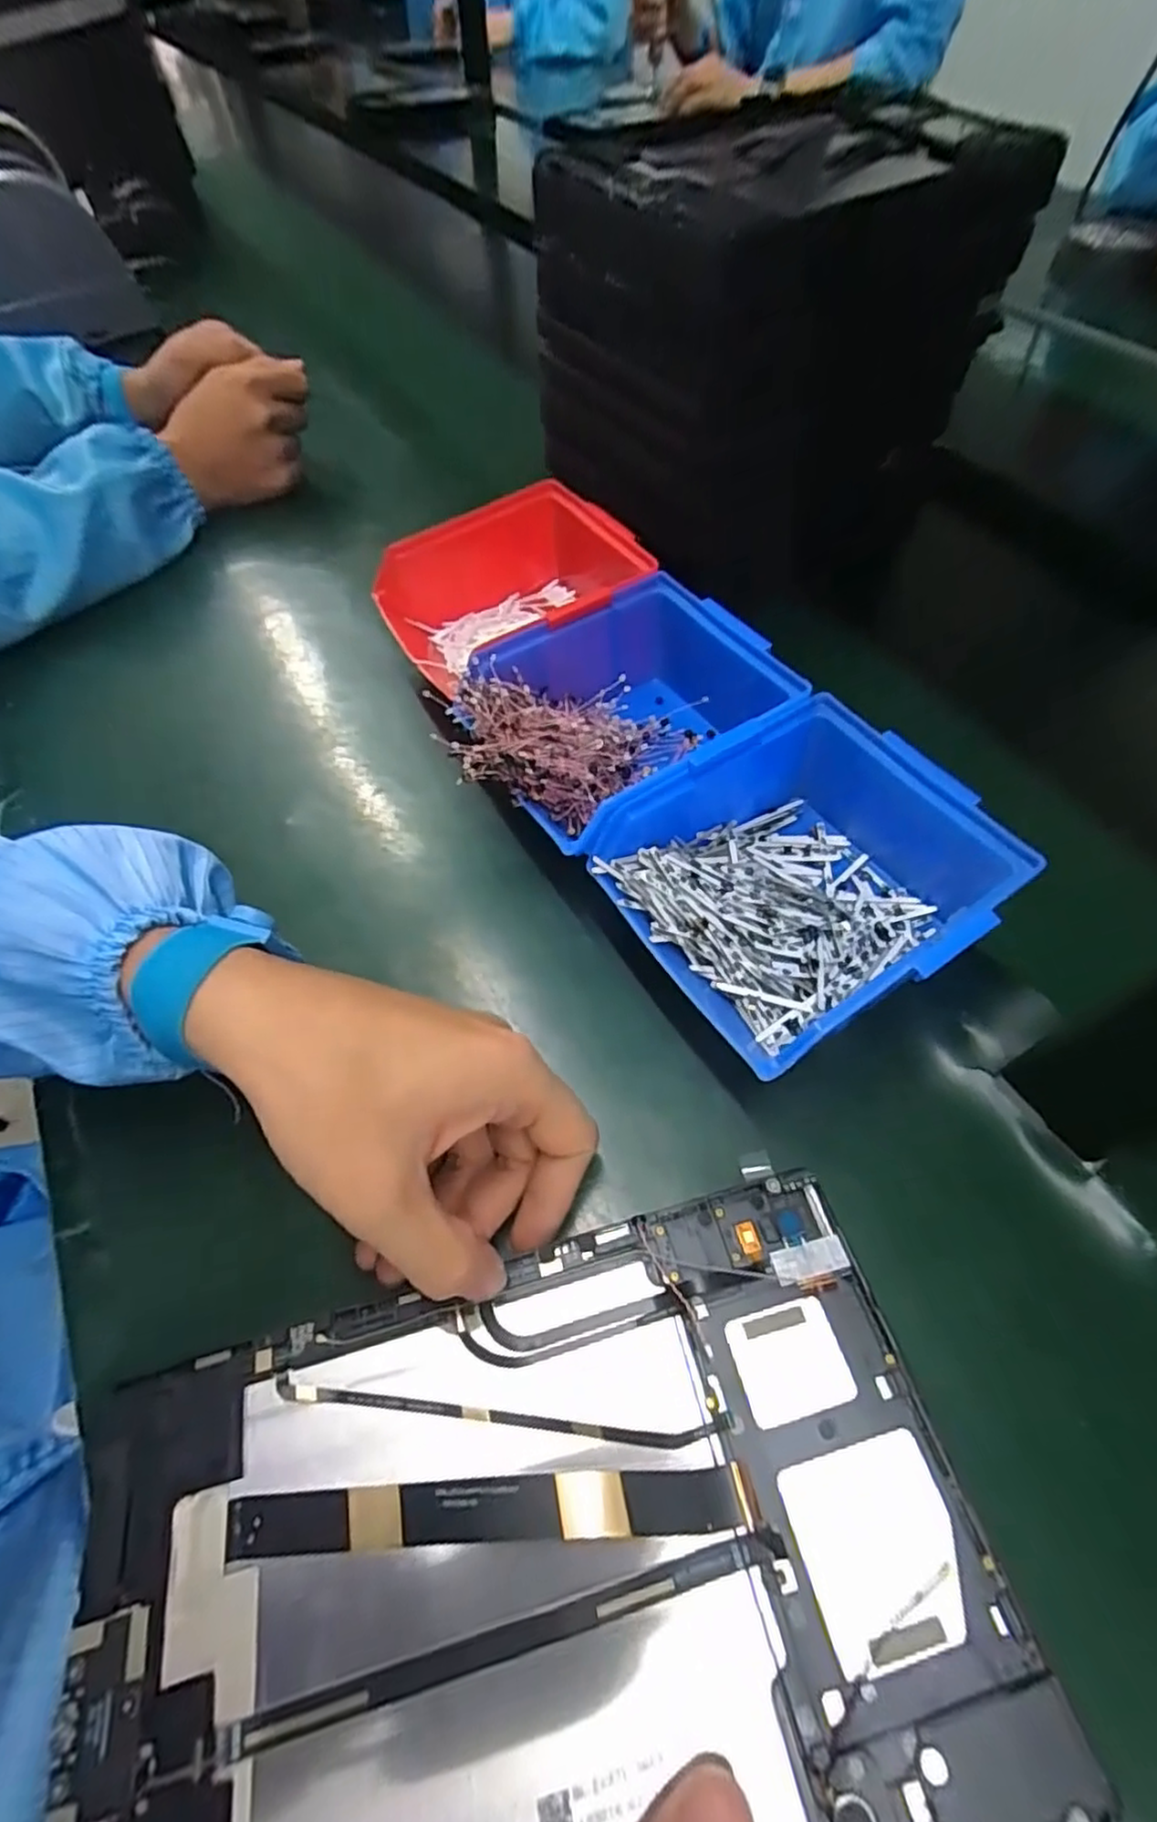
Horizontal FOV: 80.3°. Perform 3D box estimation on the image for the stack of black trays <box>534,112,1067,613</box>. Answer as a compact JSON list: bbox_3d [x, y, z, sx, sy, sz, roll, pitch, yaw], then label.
[{"bbox_3d":[0.111,-0.343,0.407,0.224,0.153,0.156,-31,62,-17],"label":"stack of black trays"}]

